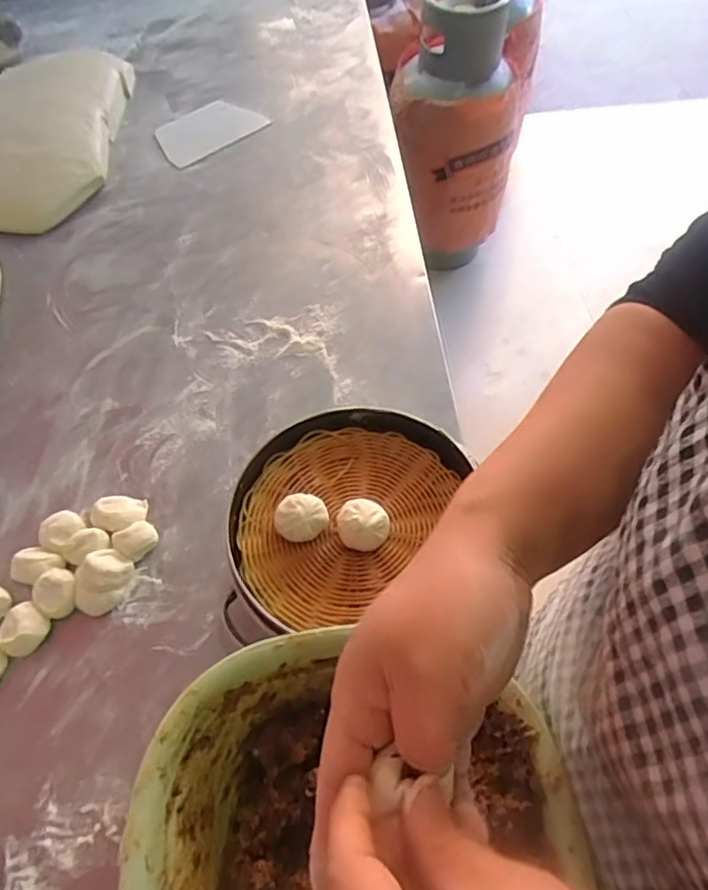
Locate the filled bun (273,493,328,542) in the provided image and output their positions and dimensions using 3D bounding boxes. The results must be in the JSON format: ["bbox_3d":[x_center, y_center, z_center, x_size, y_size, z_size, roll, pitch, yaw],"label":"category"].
[{"bbox_3d":[-0.039,0.053,0.444,0.037,0.031,0.029,-15,56,-9],"label":"filled bun"}]

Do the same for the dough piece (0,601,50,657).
[{"bbox_3d":[-0.256,0.143,0.470,0.032,0.020,0.036,33,62,22],"label":"dough piece"}]

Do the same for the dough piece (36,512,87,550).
[{"bbox_3d":[-0.246,0.074,0.515,0.034,0.017,0.035,-1,55,1],"label":"dough piece"}]

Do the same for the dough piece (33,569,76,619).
[{"bbox_3d":[-0.235,0.117,0.482,0.033,0.019,0.033,-1,55,1],"label":"dough piece"}]

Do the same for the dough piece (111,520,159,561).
[{"bbox_3d":[-0.182,0.077,0.507,0.033,0.021,0.029,-38,62,-23],"label":"dough piece"}]

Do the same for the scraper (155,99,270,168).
[{"bbox_3d":[-0.213,-0.440,0.850,0.145,0.008,0.119,-39,57,-23],"label":"scraper"}]

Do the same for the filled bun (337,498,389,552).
[{"bbox_3d":[0.007,0.058,0.440,0.037,0.032,0.030,-1,55,1],"label":"filled bun"}]

